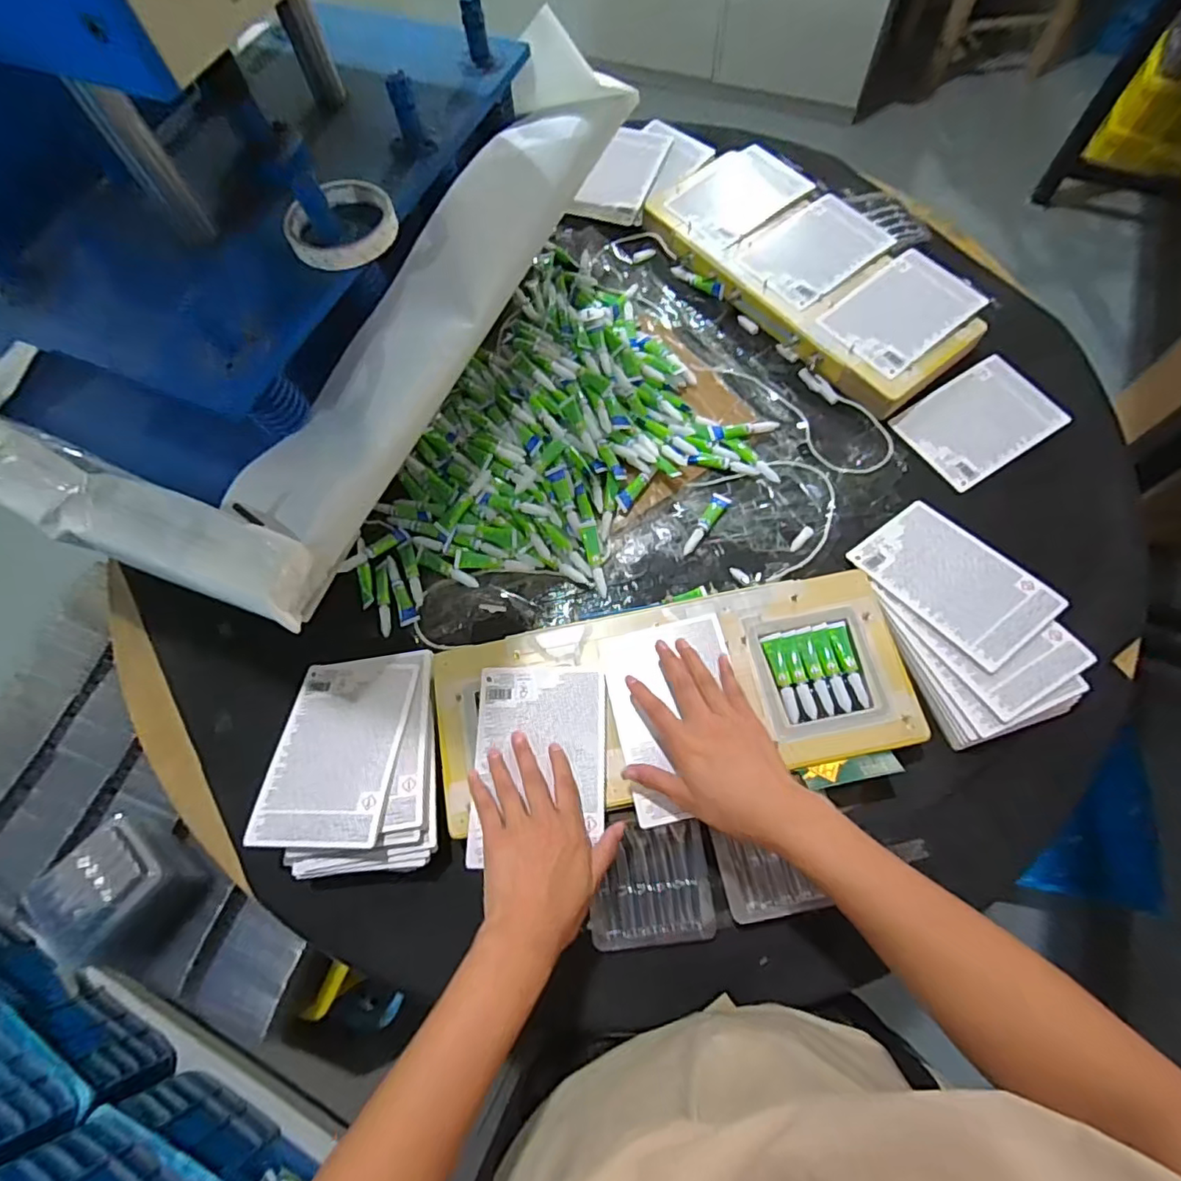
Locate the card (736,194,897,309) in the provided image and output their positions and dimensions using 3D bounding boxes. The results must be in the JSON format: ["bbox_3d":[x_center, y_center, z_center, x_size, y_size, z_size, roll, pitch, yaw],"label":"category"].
[{"bbox_3d":[0.282,-0.426,0.726,0.172,0.008,0.120,-39,71,-10],"label":"card"}]

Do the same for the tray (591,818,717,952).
[{"bbox_3d":[0.051,0.254,0.502,0.100,0.018,0.093,-6,69,0],"label":"tray"}]

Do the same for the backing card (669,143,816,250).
[{"bbox_3d":[0.199,-0.530,0.776,0.182,0.008,0.120,-42,75,-15],"label":"backing card"}]

